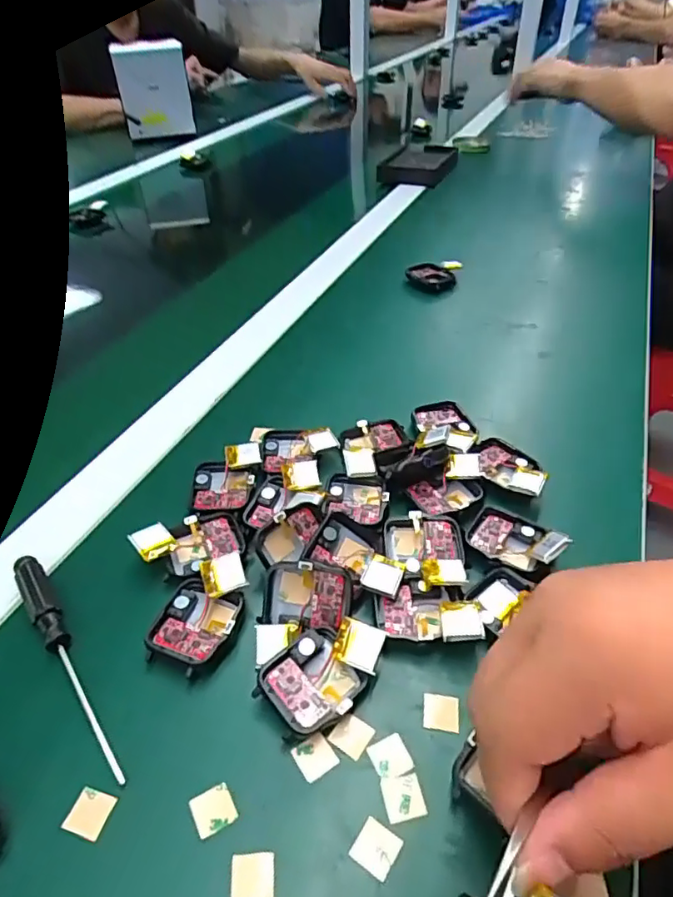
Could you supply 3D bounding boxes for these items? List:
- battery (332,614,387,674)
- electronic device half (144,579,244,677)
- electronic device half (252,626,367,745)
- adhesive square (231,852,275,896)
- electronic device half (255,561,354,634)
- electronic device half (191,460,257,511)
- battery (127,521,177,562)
[{"bbox_3d":[0.010,0.090,0.260,0.021,0.004,0.020,17,65,13],"label":"battery"},{"bbox_3d":[-0.068,0.086,0.278,0.037,0.010,0.044,15,43,15],"label":"electronic device half"},{"bbox_3d":[-0.010,0.106,0.255,0.044,0.014,0.038,-29,50,-30],"label":"electronic device half"},{"bbox_3d":[-0.030,0.156,0.206,0.016,0.004,0.016,-2,42,-3],"label":"adhesive square"},{"bbox_3d":[-0.015,0.072,0.280,0.044,0.032,0.009,2,3,13],"label":"electronic device half"},{"bbox_3d":[-0.069,0.023,0.349,0.038,0.010,0.040,0,42,-1],"label":"electronic device half"},{"bbox_3d":[-0.099,0.049,0.307,0.021,0.004,0.020,40,46,22],"label":"battery"}]

